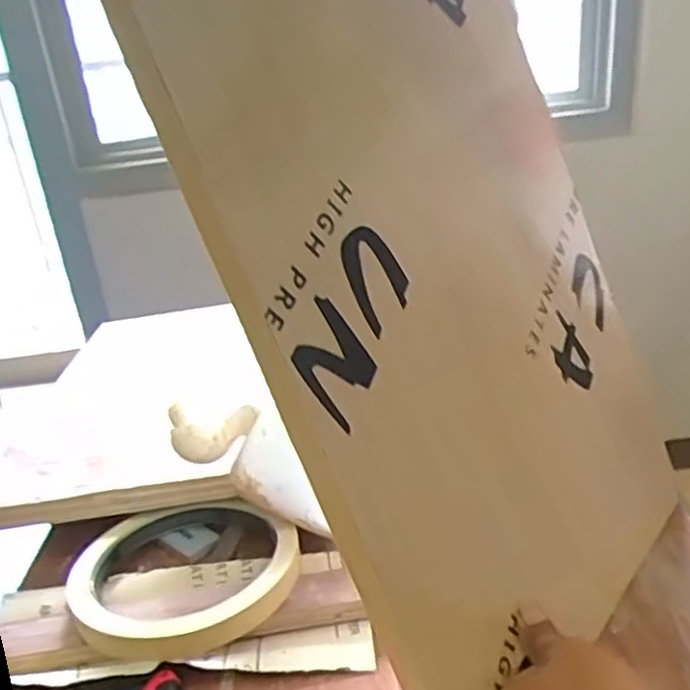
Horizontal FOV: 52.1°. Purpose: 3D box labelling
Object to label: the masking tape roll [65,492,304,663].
[{"bbox_3d":[-0.136,0.185,0.585,0.178,0.042,0.170,-6,26,3],"label":"masking tape roll"}]

